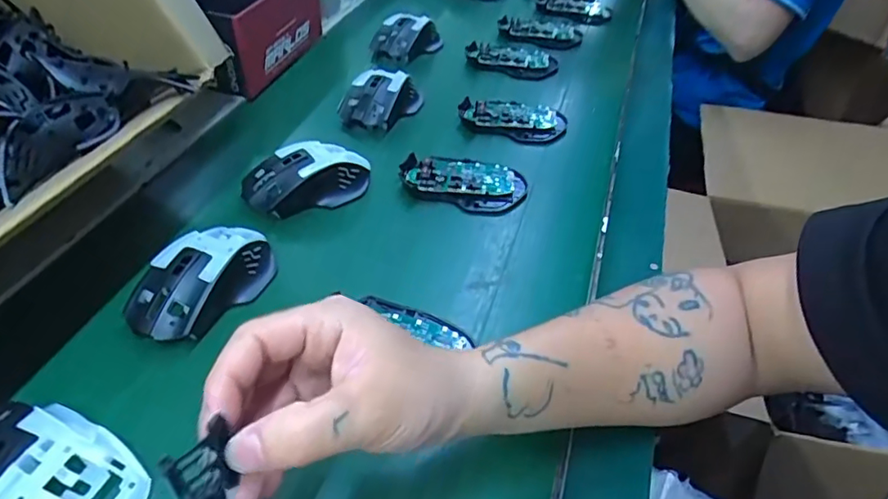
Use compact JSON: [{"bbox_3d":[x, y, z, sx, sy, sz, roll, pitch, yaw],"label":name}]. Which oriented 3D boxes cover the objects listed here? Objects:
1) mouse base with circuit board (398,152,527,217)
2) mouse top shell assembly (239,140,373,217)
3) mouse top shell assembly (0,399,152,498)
[{"bbox_3d":[0.018,-0.065,0.511,0.114,0.020,0.068,9,45,4],"label":"mouse base with circuit board"},{"bbox_3d":[-0.119,-0.066,0.490,0.115,0.035,0.061,-18,49,-22],"label":"mouse top shell assembly"},{"bbox_3d":[-0.218,0.119,0.292,0.106,0.032,0.070,21,47,15],"label":"mouse top shell assembly"}]

